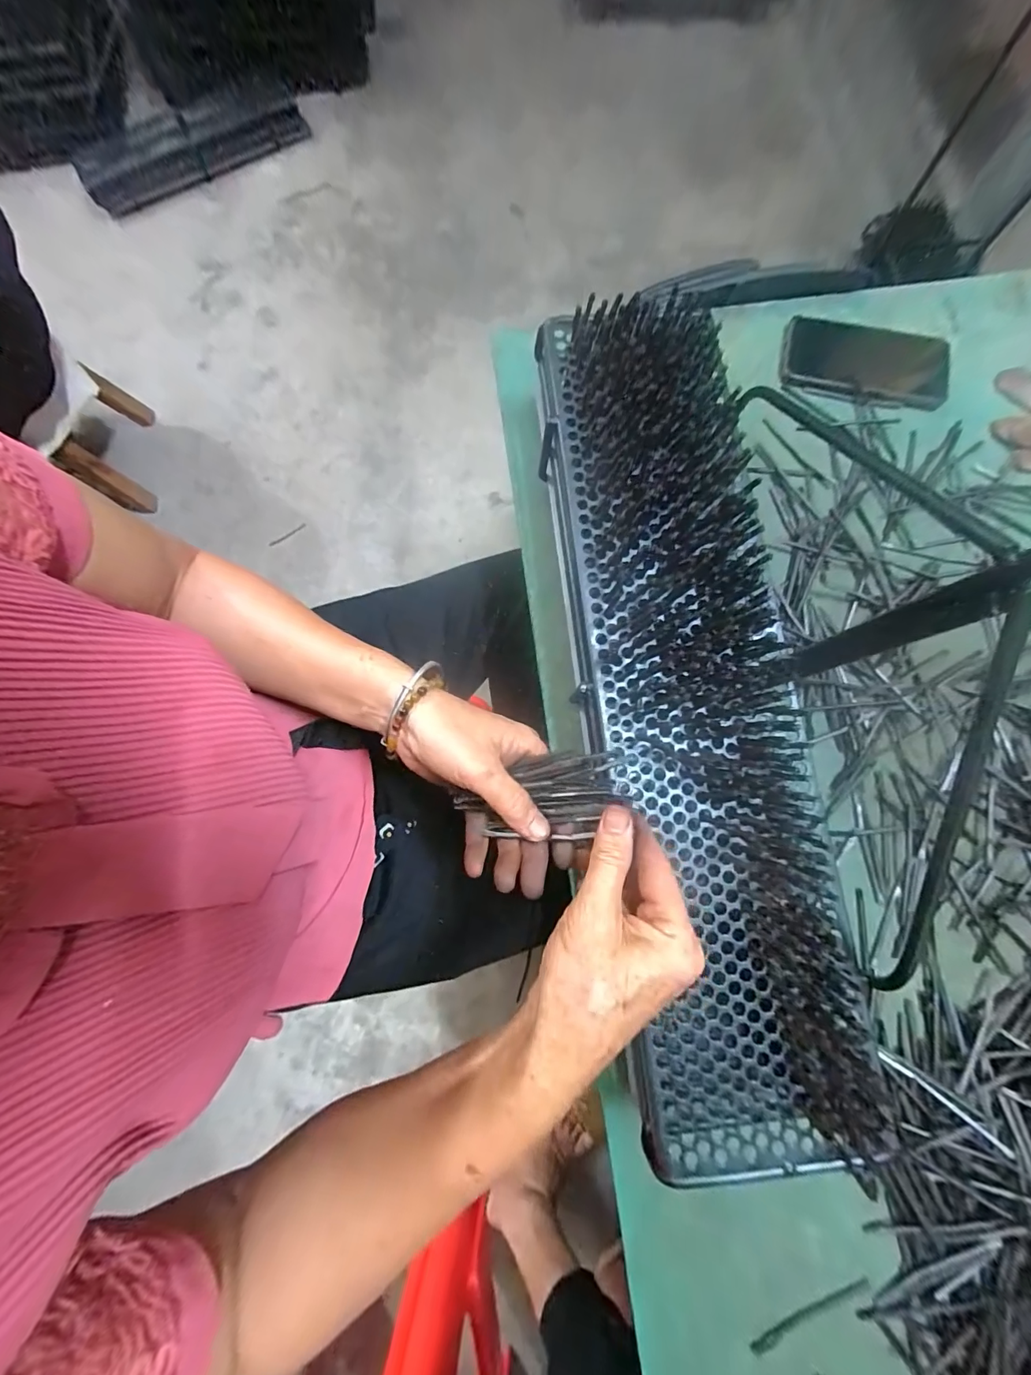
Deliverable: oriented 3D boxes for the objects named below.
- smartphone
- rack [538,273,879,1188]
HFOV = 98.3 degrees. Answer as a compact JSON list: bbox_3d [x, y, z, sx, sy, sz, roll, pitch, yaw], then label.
[{"bbox_3d":[0.356,-0.327,0.452,0.162,0.010,0.093,12,79,3],"label":"smartphone"},{"bbox_3d":[0.121,-0.004,0.300,0.136,0.036,0.581,-7,80,0],"label":"rack"}]

